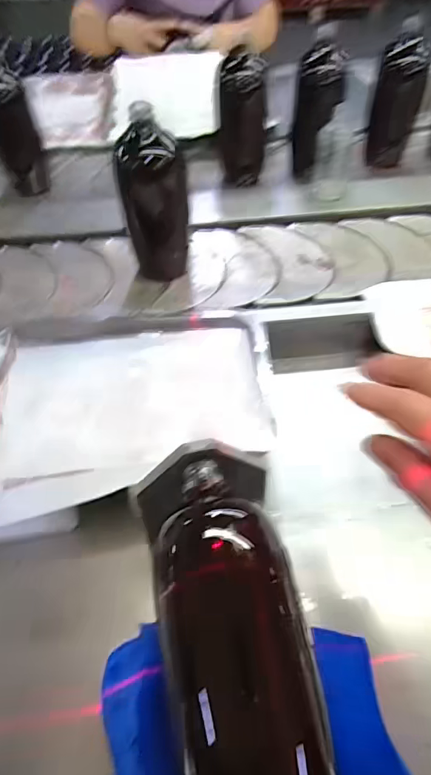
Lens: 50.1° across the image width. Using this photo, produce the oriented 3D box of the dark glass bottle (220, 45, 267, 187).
[{"bbox_3d":[0.041,-0.412,0.725,0.072,0.176,0.052,-6,49,-3],"label":"dark glass bottle"}]

